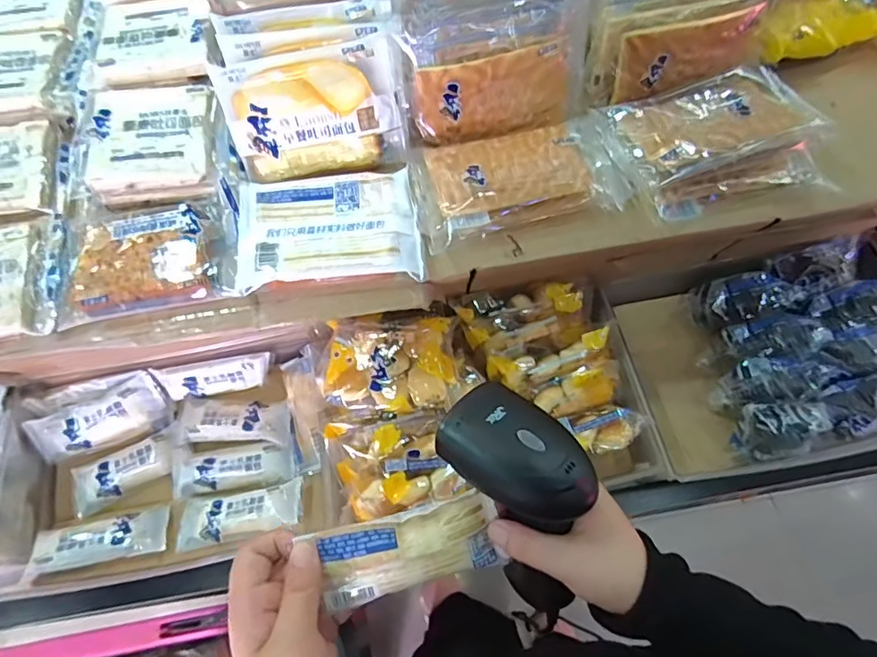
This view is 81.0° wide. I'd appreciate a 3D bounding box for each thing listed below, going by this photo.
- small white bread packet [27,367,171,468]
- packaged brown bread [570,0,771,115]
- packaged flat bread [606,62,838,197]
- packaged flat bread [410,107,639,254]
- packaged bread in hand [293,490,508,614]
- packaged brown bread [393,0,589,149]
[{"bbox_3d":[-0.344,0.096,0.524,0.126,0.024,0.058,-24,107,-11],"label":"small white bread packet"},{"bbox_3d":[0.195,-0.267,0.447,0.170,0.083,0.086,-14,66,-4],"label":"packaged brown bread"},{"bbox_3d":[0.229,-0.179,0.433,0.157,0.026,0.091,-16,66,-5],"label":"packaged flat bread"},{"bbox_3d":[0.067,-0.130,0.431,0.174,0.031,0.089,-12,66,-3],"label":"packaged flat bread"},{"bbox_3d":[-0.015,0.131,0.307,0.103,0.021,0.042,-13,66,-8],"label":"packaged bread in hand"},{"bbox_3d":[0.045,-0.220,0.444,0.157,0.092,0.050,-15,46,-6],"label":"packaged brown bread"}]

